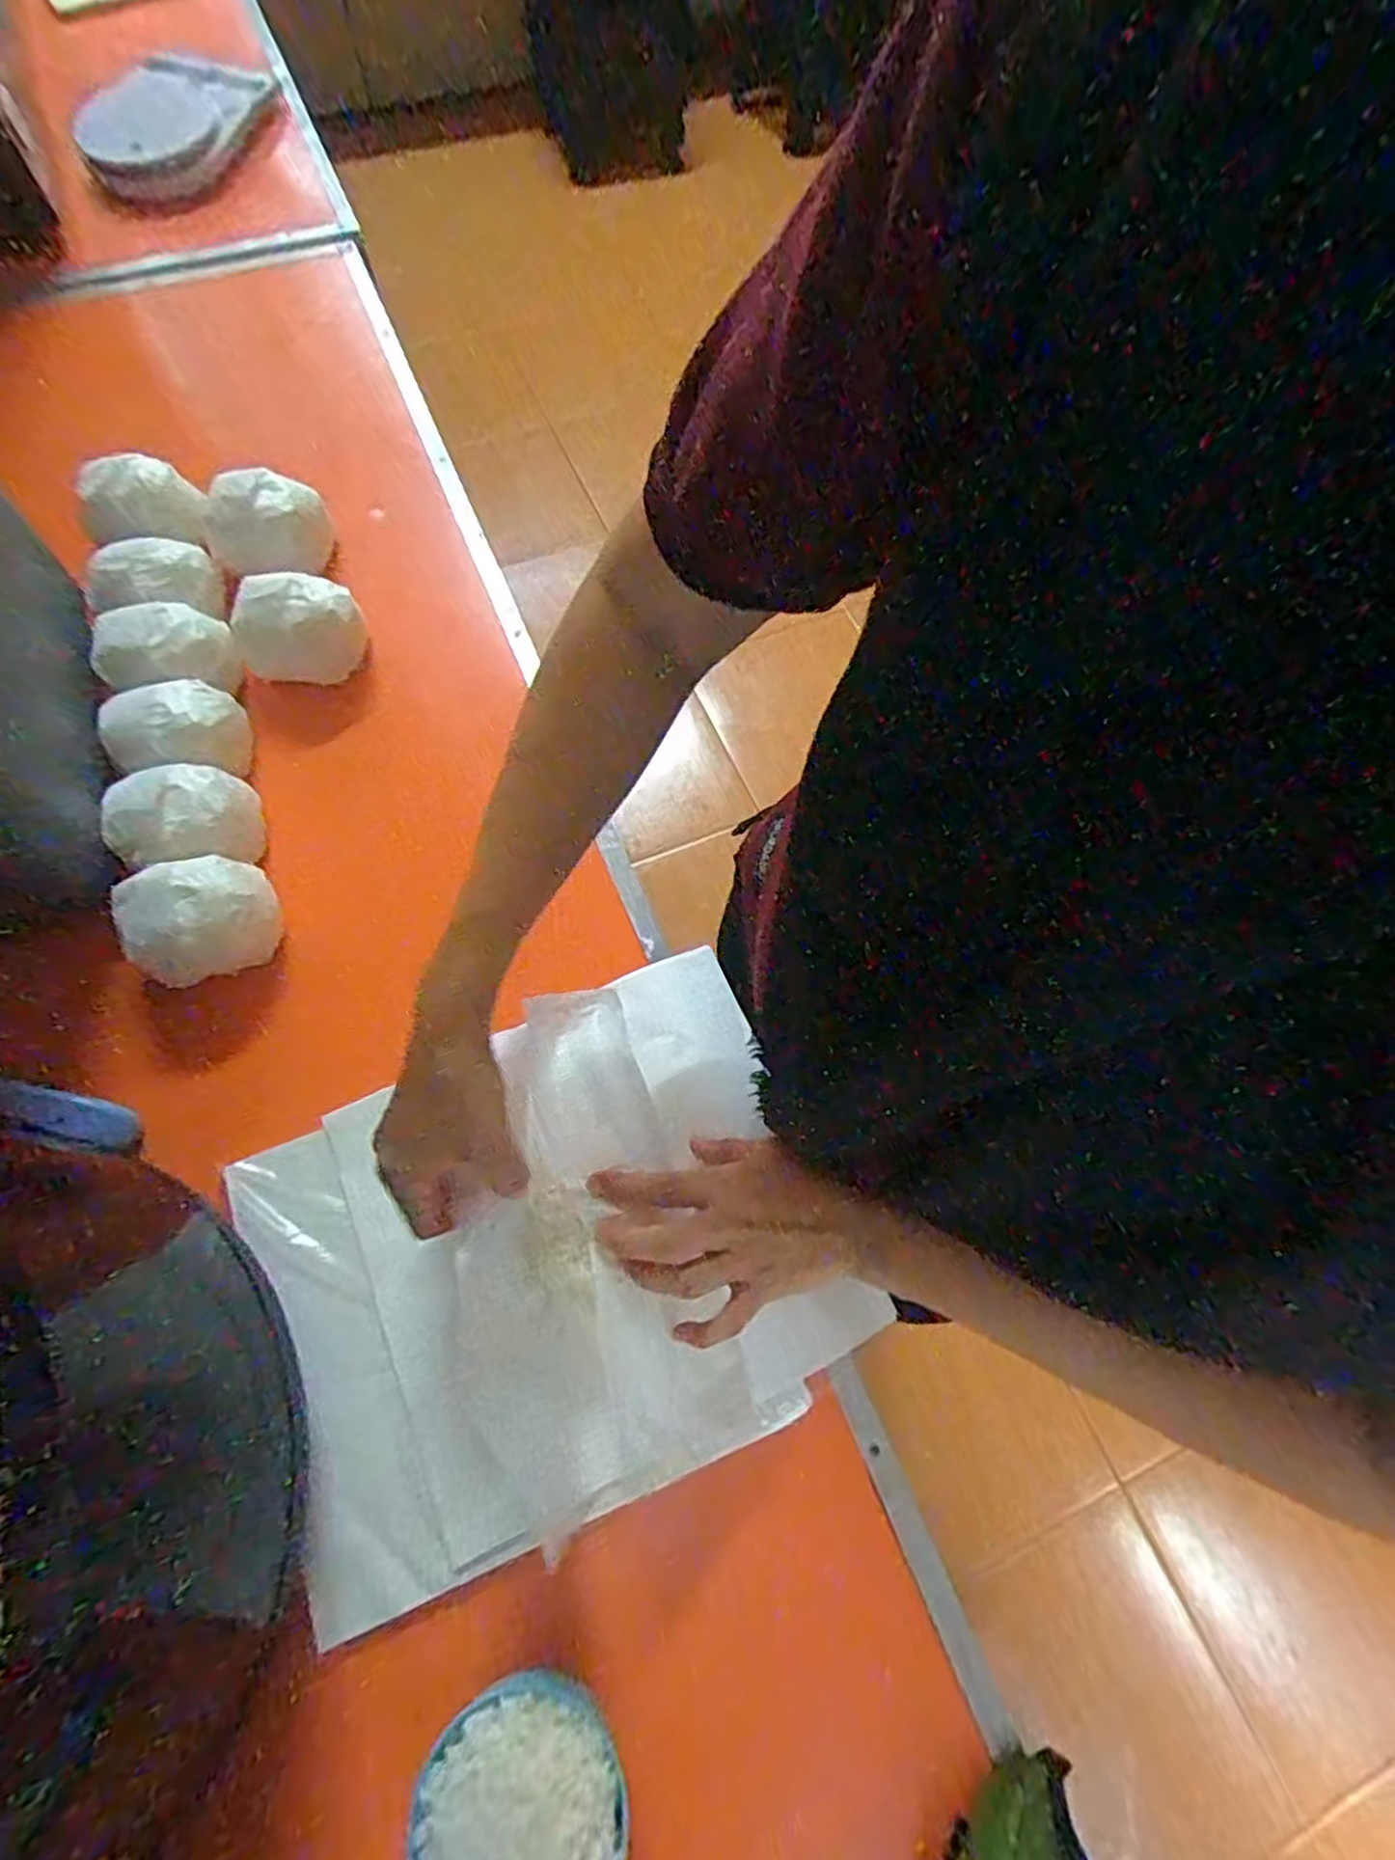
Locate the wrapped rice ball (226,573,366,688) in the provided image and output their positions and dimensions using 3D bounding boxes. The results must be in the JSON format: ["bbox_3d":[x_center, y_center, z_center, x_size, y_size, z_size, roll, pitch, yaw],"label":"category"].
[{"bbox_3d":[-0.299,-0.223,0.570,0.090,0.067,0.052,-29,72,-13],"label":"wrapped rice ball"}]

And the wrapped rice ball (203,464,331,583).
[{"bbox_3d":[-0.340,-0.322,0.599,0.088,0.056,0.059,-20,70,-10],"label":"wrapped rice ball"}]

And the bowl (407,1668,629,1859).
[{"bbox_3d":[-0.077,0.379,0.328,0.087,0.038,0.085,1,68,-2],"label":"bowl"}]

